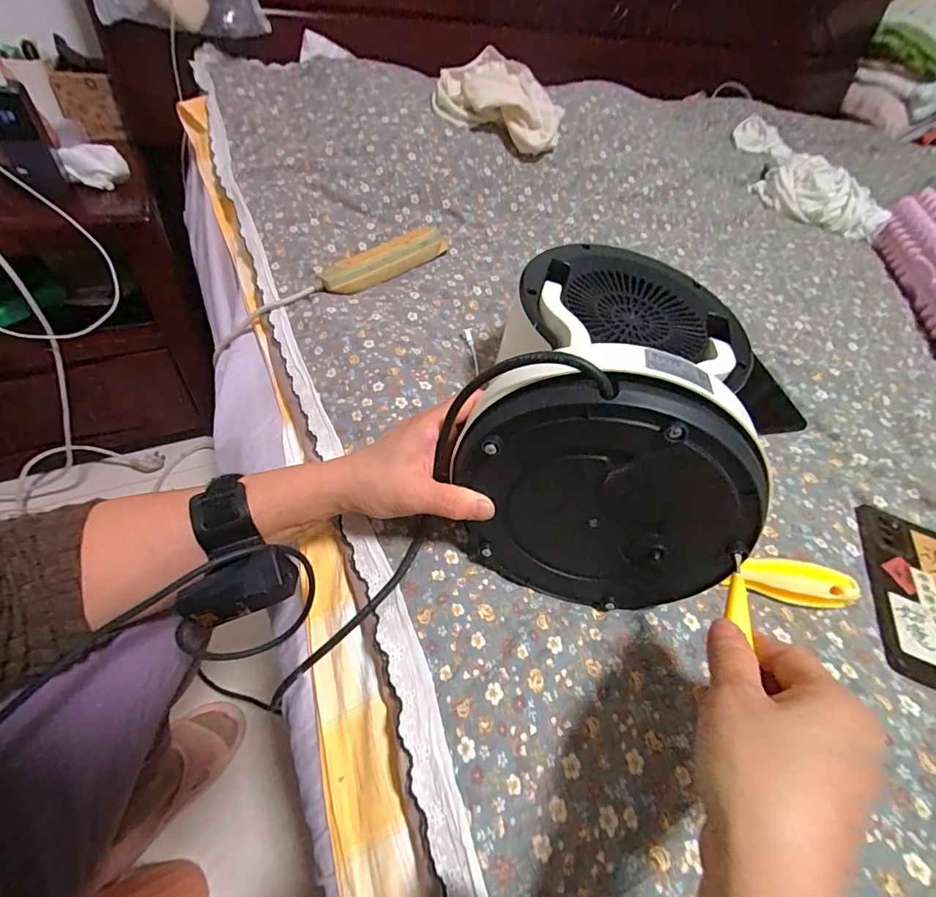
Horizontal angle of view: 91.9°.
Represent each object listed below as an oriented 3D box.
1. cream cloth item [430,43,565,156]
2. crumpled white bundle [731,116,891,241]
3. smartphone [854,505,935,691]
[{"bbox_3d":[0.048,-0.534,0.709,0.199,0.106,0.085,6,49,-5],"label":"cream cloth item"},{"bbox_3d":[0.669,-0.613,0.966,0.155,0.060,0.502,8,49,-3],"label":"crumpled white bundle"},{"bbox_3d":[0.377,0.121,0.377,0.078,0.014,0.165,24,50,10],"label":"smartphone"}]

